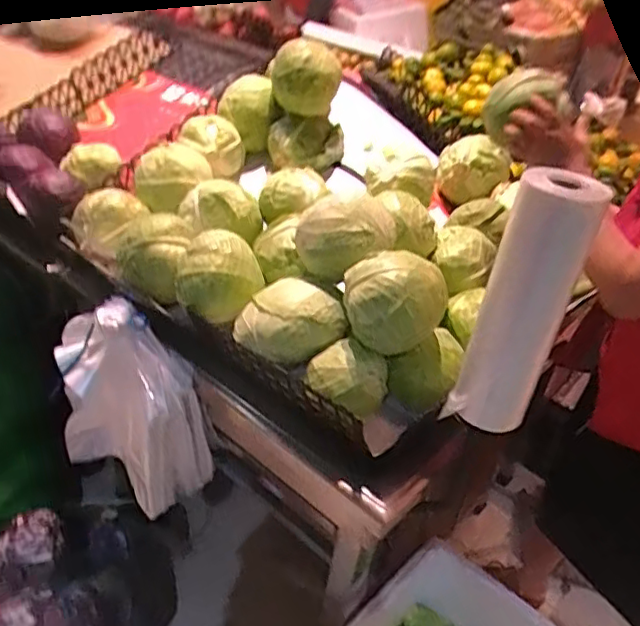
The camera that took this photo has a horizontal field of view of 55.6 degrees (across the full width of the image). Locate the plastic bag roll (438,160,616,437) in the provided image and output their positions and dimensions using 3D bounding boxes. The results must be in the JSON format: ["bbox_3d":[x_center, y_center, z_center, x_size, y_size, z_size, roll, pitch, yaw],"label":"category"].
[{"bbox_3d":[0.252,0.003,0.765,0.099,0.353,0.094,21,36,19],"label":"plastic bag roll"}]

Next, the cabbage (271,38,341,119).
[{"bbox_3d":[-0.027,-0.458,1.189,0.130,0.143,0.120,7,34,-1],"label":"cabbage"}]

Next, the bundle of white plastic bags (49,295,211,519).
[{"bbox_3d":[-0.366,0.174,1.168,0.310,0.402,0.093,21,36,19],"label":"bundle of white plastic bags"}]

